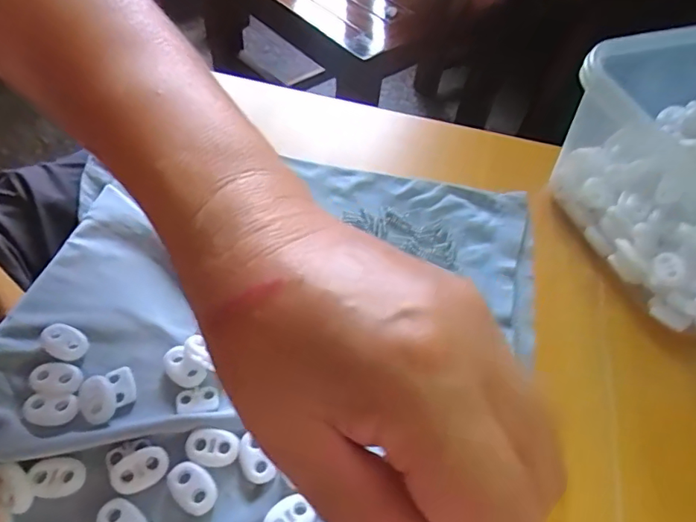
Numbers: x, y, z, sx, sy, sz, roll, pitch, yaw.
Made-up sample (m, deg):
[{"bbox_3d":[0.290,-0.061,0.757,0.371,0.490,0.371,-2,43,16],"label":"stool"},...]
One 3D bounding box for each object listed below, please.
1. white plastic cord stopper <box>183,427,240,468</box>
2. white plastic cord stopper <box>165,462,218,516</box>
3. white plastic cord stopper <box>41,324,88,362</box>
[{"bbox_3d":[-0.058,0.078,0.212,0.022,0.004,0.014,2,53,-4],"label":"white plastic cord stopper"},{"bbox_3d":[-0.064,0.093,0.205,0.022,0.005,0.015,36,58,20],"label":"white plastic cord stopper"},{"bbox_3d":[-0.135,0.038,0.237,0.021,0.006,0.015,29,56,16],"label":"white plastic cord stopper"}]

